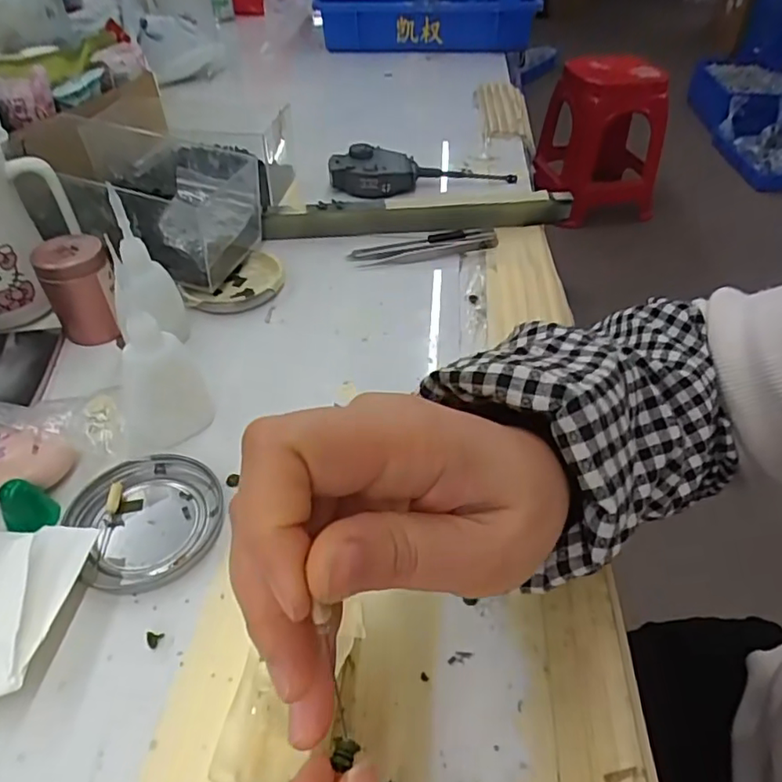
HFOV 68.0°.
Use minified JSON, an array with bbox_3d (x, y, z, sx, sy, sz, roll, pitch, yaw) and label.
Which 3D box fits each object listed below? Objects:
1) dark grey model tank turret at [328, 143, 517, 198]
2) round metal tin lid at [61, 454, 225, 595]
[{"bbox_3d":[0.034,-0.222,0.584,0.187,0.035,0.043,-2,44,-2],"label":"dark grey model tank turret"},{"bbox_3d":[-0.126,0.066,0.304,0.074,0.009,0.073,1,44,-1],"label":"round metal tin lid"}]

